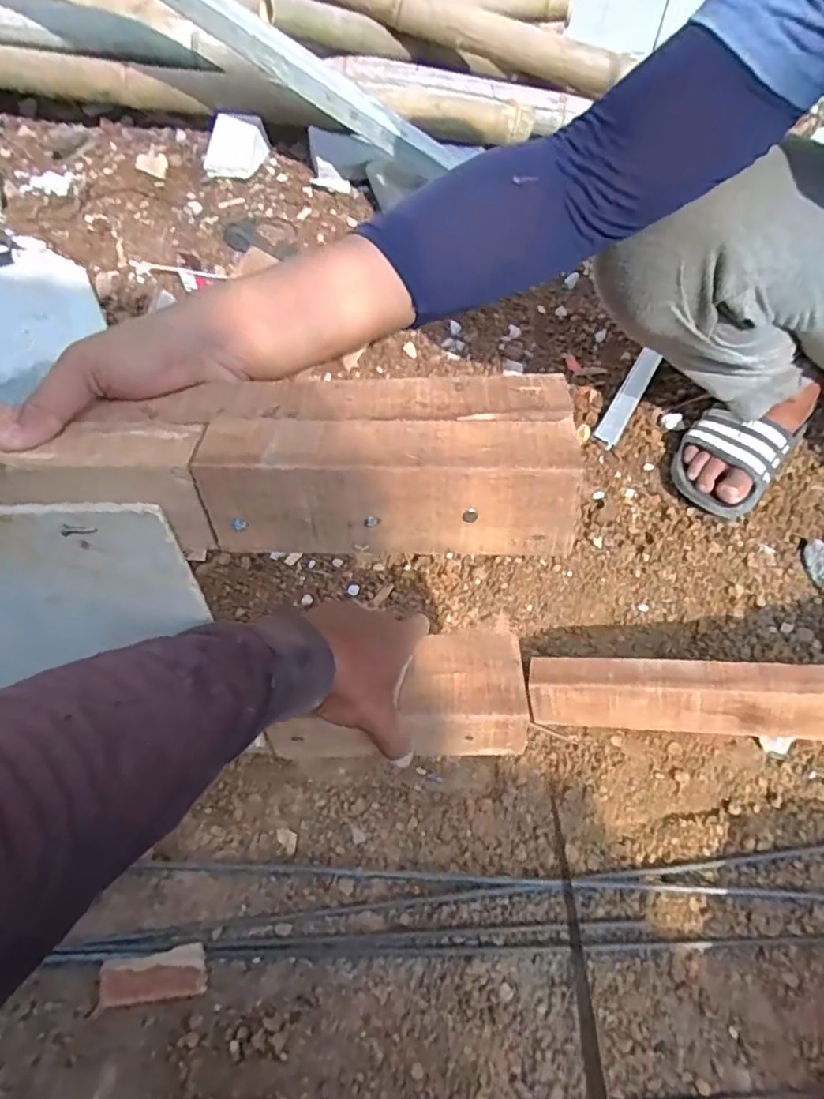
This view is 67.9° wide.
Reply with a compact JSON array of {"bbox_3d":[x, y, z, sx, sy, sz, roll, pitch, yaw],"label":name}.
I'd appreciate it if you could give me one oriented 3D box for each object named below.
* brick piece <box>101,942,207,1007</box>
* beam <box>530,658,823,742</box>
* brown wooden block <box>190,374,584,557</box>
[{"bbox_3d":[-0.212,0.351,0.502,0.085,0.016,0.034,-8,61,-6],"label":"brick piece"},{"bbox_3d":[0.370,0.135,0.548,0.511,0.067,0.060,-1,60,16],"label":"beam"},{"bbox_3d":[-0.016,-0.048,0.328,0.198,0.057,0.088,0,48,2],"label":"brown wooden block"}]

